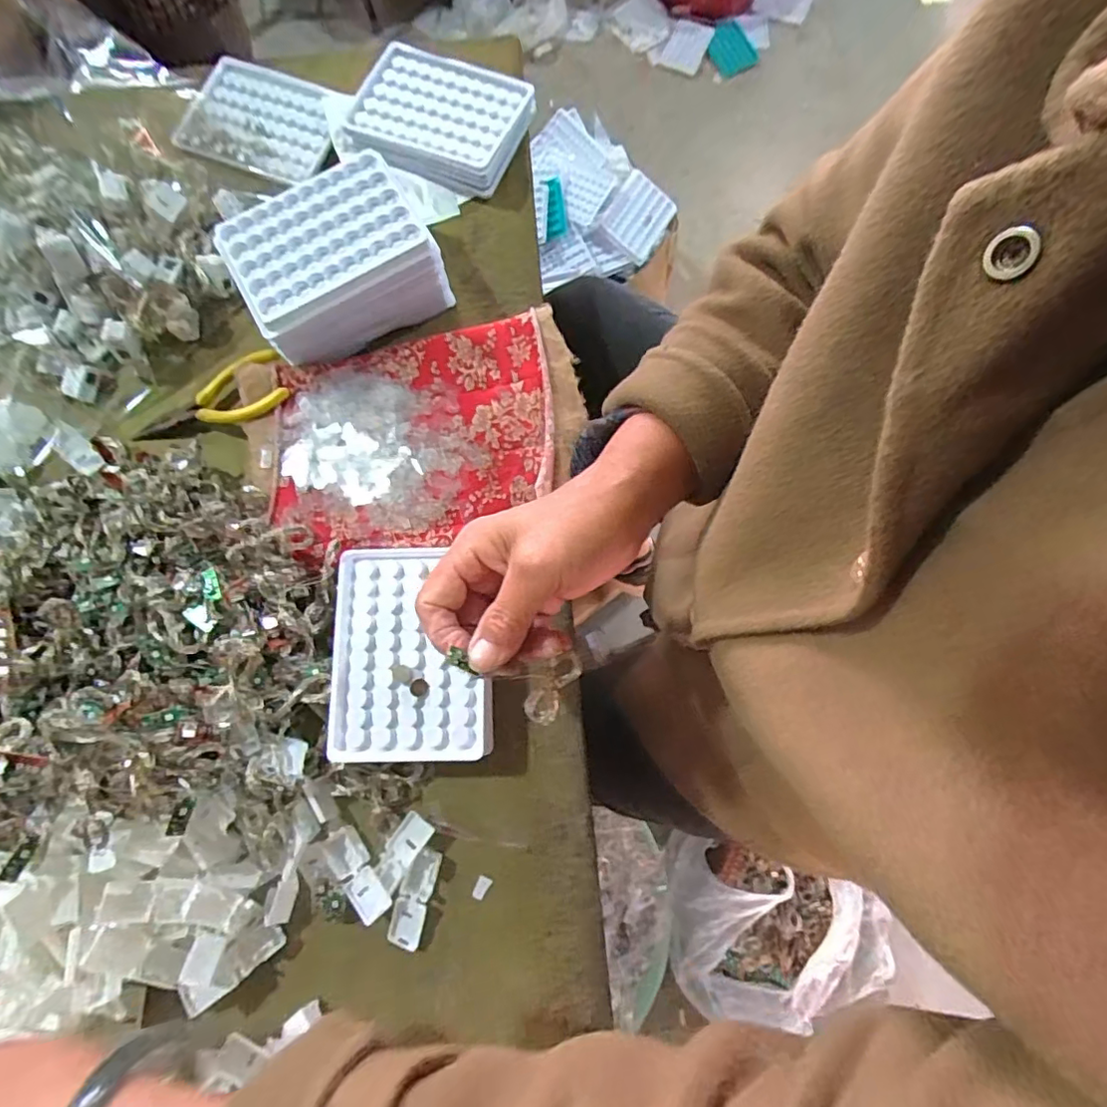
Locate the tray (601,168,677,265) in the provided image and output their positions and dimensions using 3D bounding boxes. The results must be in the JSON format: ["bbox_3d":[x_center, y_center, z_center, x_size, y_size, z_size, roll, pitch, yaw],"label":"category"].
[{"bbox_3d":[0.135,-0.533,0.895,0.091,0.014,0.117,34,84,-15],"label":"tray"}]

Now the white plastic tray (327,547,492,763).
[{"bbox_3d":[-0.090,0.061,0.358,0.095,0.015,0.129,-3,77,1],"label":"white plastic tray"}]

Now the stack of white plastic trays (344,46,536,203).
[{"bbox_3d":[-0.089,-0.350,0.454,0.133,0.021,0.101,16,78,5],"label":"stack of white plastic trays"}]

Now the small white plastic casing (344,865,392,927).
[{"bbox_3d":[-0.112,0.205,0.339,0.018,0.005,0.028,-42,80,-8],"label":"small white plastic casing"}]

